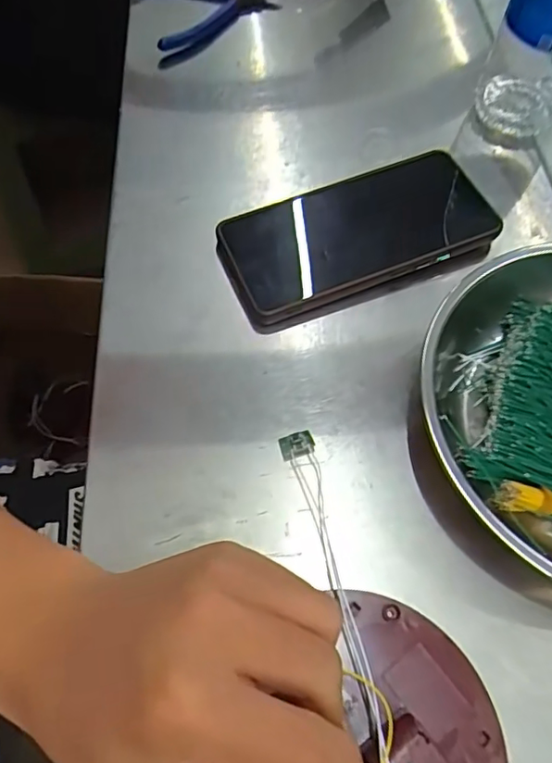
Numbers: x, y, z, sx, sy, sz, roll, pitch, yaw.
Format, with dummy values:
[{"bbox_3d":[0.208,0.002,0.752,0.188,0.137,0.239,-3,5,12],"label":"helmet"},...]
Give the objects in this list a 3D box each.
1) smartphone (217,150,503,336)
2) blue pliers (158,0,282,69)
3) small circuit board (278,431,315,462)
[{"bbox_3d":[0.051,-0.092,0.343,0.164,0.016,0.078,-20,65,-8],"label":"smartphone"},{"bbox_3d":[-0.055,-0.316,0.459,0.109,0.021,0.106,-19,64,-8],"label":"blue pliers"},{"bbox_3d":[0.011,0.033,0.288,0.017,0.006,0.012,-16,64,-6],"label":"small circuit board"}]

